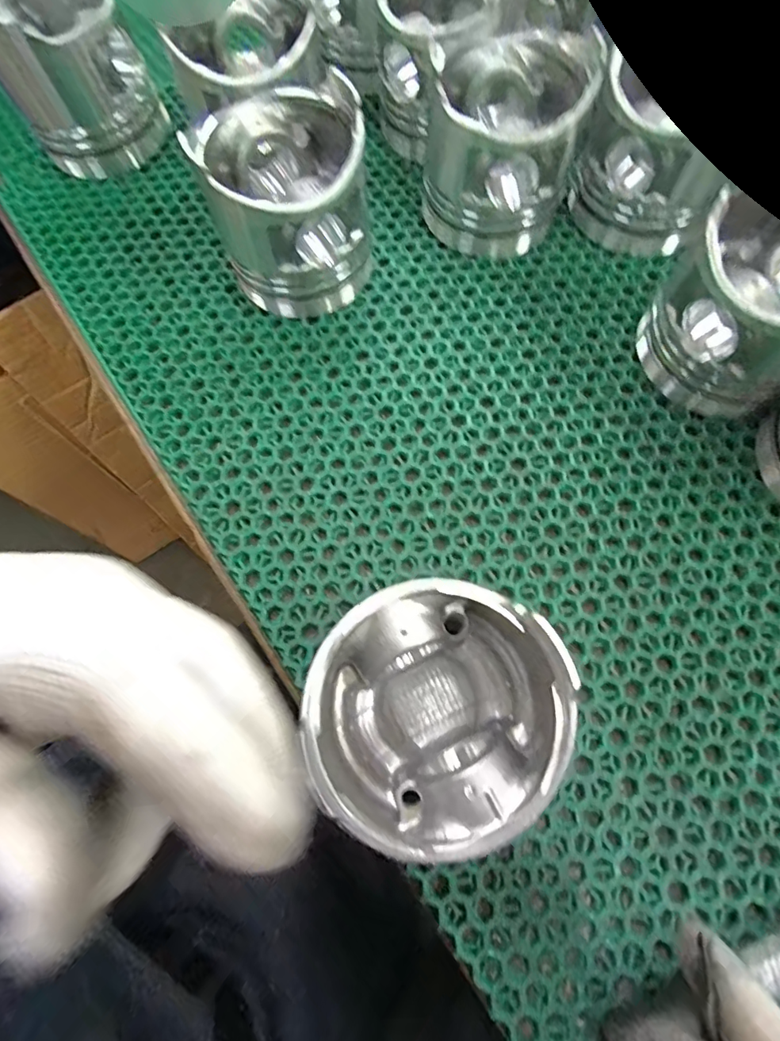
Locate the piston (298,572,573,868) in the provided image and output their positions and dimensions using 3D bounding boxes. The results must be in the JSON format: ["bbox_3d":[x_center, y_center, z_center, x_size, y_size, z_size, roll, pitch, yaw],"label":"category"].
[{"bbox_3d":[0.017,0.076,0.200,0.086,0.082,0.090,-1,71,1],"label":"piston"}]

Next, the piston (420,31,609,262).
[{"bbox_3d":[0.067,-0.231,0.300,0.091,0.087,0.093,12,72,6],"label":"piston"}]

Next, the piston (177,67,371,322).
[{"bbox_3d":[-0.060,-0.187,0.291,0.095,0.081,0.097,-7,71,-1],"label":"piston"}]

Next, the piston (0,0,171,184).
[{"bbox_3d":[-0.212,-0.300,0.330,0.089,0.088,0.089,-32,73,-9],"label":"piston"}]

